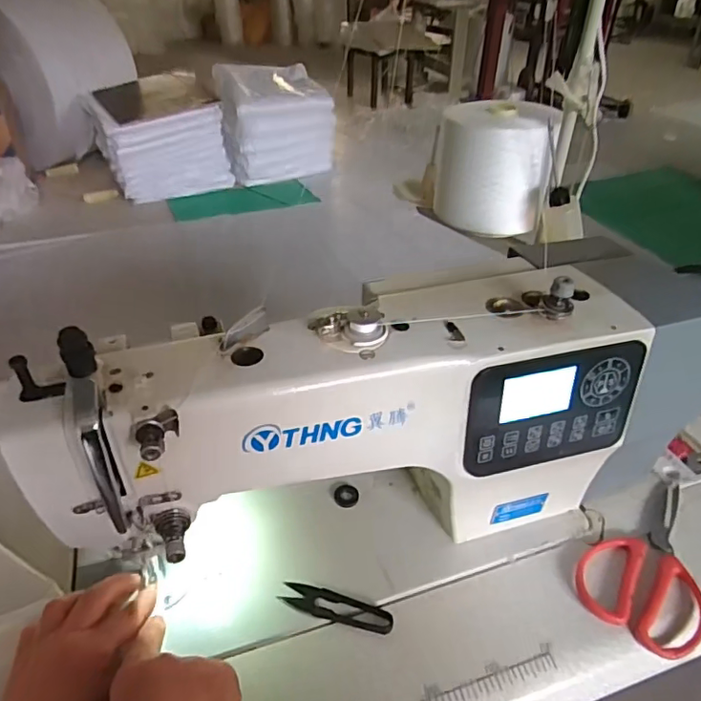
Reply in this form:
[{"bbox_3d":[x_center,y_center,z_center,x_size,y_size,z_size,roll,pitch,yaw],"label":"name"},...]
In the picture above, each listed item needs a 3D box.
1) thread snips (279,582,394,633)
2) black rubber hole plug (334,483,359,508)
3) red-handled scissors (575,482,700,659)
[{"bbox_3d":[-0.011,0.217,0.463,0.096,0.006,0.024,12,40,13],"label":"thread snips"},{"bbox_3d":[-0.004,0.148,0.557,0.025,0.004,0.026,1,39,-1],"label":"black rubber hole plug"},{"bbox_3d":[0.284,0.187,0.510,0.104,0.010,0.187,26,44,27],"label":"red-handled scissors"}]

